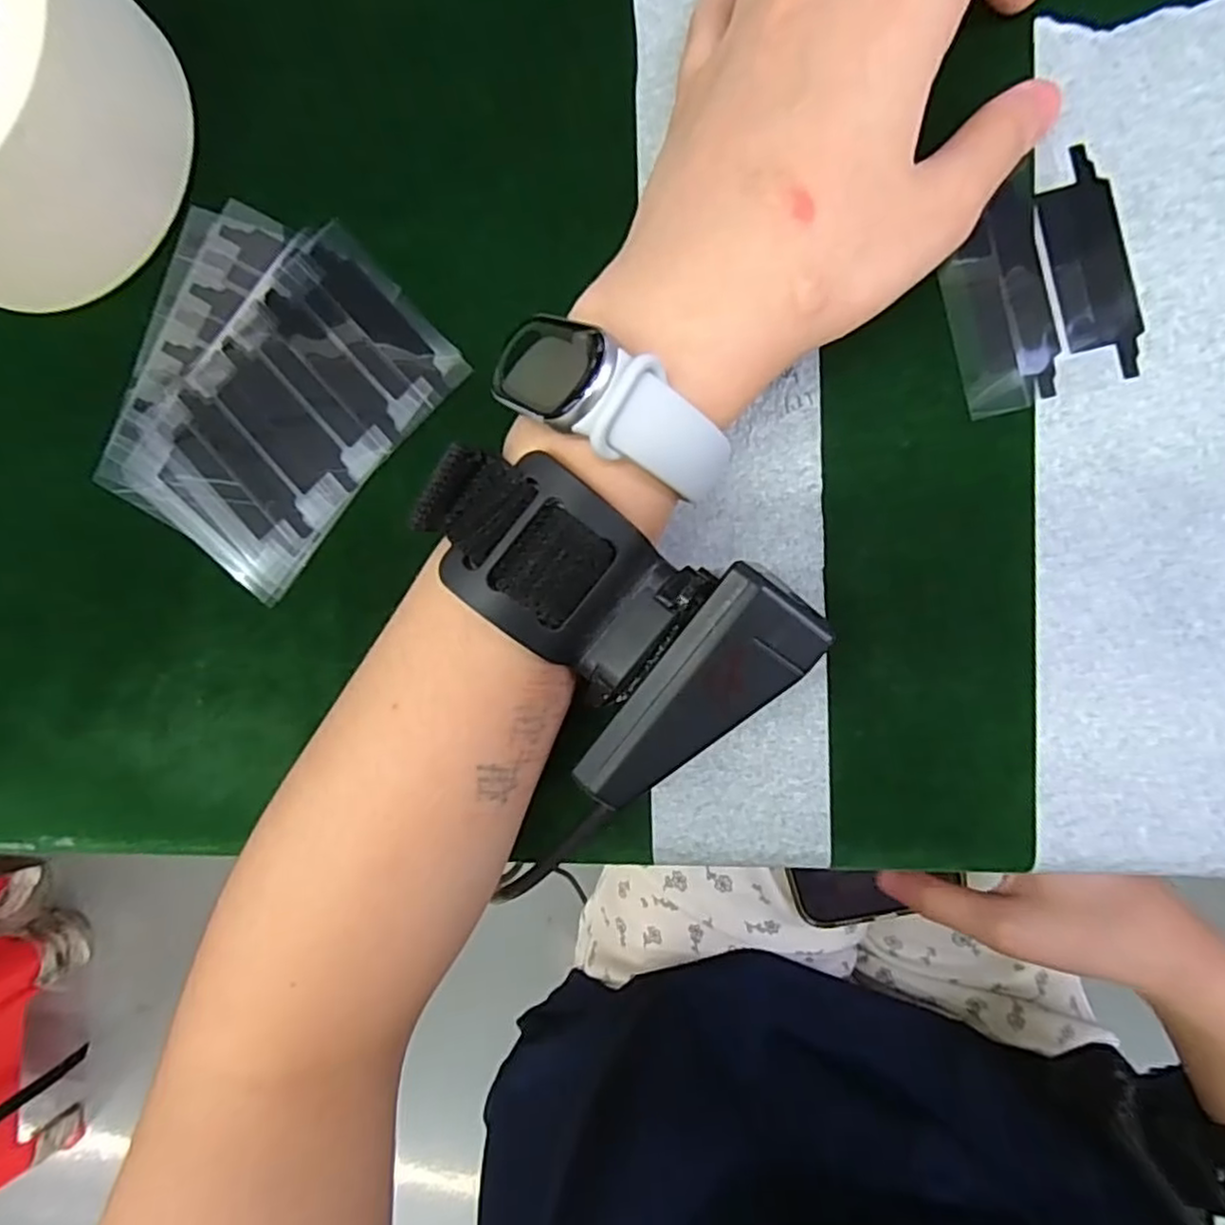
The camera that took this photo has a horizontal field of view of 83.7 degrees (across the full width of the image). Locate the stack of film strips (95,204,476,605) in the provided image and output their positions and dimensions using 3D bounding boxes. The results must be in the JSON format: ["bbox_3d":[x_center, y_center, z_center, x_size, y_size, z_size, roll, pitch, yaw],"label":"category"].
[{"bbox_3d":[-0.119,-0.074,0.226,0.103,0.004,0.111,43,96,6],"label":"stack of film strips"}]

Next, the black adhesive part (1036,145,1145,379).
[{"bbox_3d":[0.130,-0.095,0.186,0.019,0.004,0.061,-11,89,9],"label":"black adhesive part"}]

